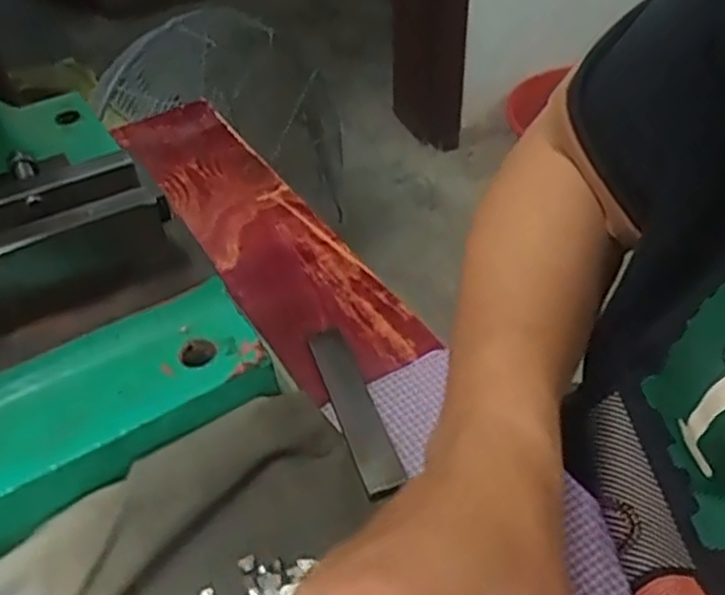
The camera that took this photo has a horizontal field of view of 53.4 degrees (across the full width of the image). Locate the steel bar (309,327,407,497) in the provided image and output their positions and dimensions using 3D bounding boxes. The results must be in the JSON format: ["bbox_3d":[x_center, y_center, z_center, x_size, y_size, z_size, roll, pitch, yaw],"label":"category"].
[{"bbox_3d":[-0.004,0.050,0.336,0.018,0.006,0.098,-15,47,-12],"label":"steel bar"}]

